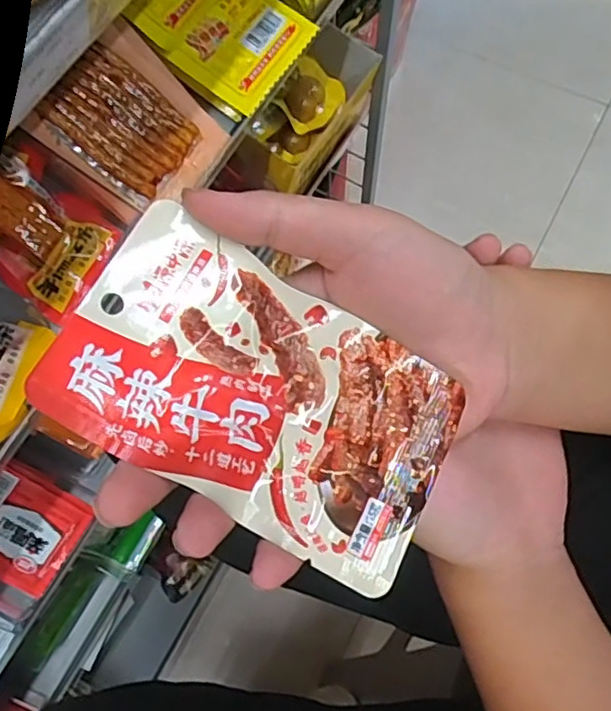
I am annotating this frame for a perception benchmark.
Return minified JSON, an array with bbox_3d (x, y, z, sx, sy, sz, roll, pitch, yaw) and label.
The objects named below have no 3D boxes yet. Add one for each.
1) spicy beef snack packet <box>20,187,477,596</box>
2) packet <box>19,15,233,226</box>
[{"bbox_3d":[-0.015,0.014,0.225,0.139,0.007,0.085,31,71,-7],"label":"spicy beef snack packet"},{"bbox_3d":[-0.102,-0.138,0.380,0.092,0.012,0.100,40,68,-27],"label":"packet"}]

